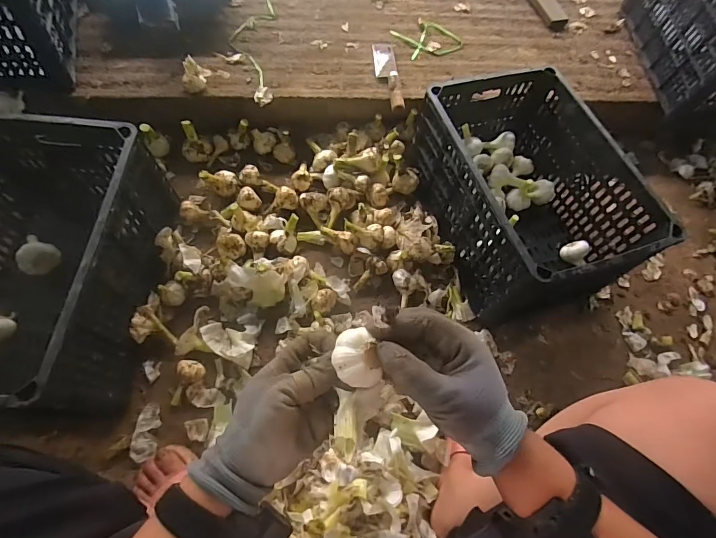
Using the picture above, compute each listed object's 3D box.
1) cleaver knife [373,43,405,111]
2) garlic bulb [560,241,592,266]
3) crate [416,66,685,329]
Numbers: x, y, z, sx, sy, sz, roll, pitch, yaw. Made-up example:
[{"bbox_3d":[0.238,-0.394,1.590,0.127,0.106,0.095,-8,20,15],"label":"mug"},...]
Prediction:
[{"bbox_3d":[0.069,-0.454,0.907,0.057,0.039,0.253,-1,66,-6],"label":"cleaver knife"},{"bbox_3d":[0.455,-0.032,0.822,0.048,0.049,0.052,-39,77,-20],"label":"garlic bulb"},{"bbox_3d":[0.326,-0.161,0.788,0.297,0.223,0.446,-15,70,-13],"label":"crate"}]

